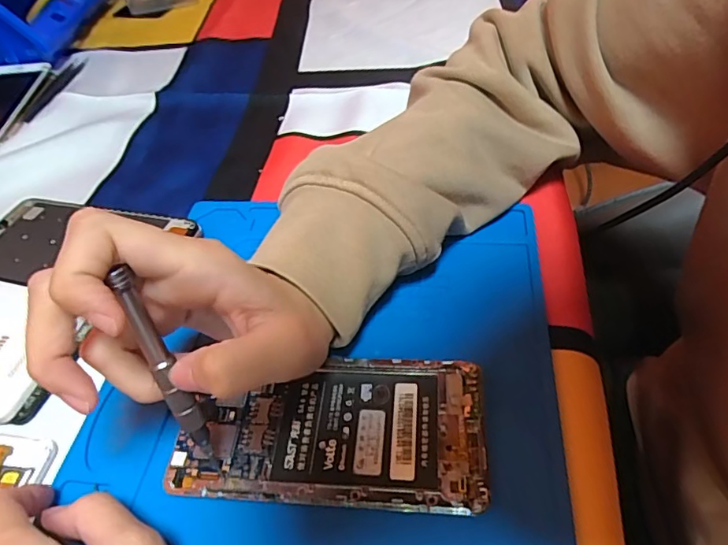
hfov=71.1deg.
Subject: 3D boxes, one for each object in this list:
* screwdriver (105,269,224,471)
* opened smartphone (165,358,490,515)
[{"bbox_3d":[-0.073,0.043,0.197,0.009,0.104,0.011,-18,31,-9],"label":"screwdriver"},{"bbox_3d":[-0.015,0.071,0.236,0.137,0.008,0.068,1,50,7],"label":"opened smartphone"}]

